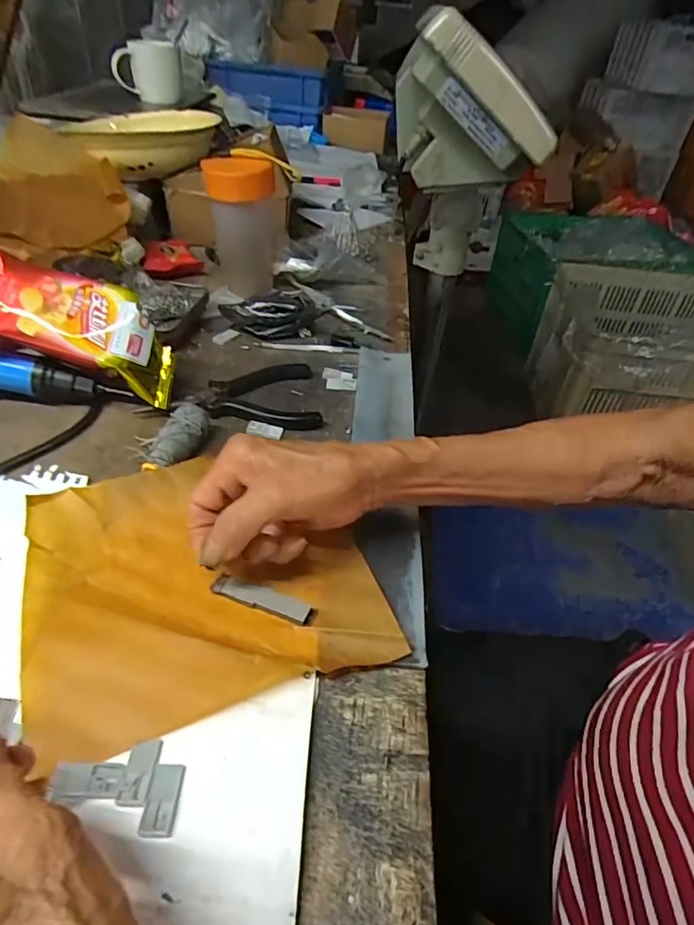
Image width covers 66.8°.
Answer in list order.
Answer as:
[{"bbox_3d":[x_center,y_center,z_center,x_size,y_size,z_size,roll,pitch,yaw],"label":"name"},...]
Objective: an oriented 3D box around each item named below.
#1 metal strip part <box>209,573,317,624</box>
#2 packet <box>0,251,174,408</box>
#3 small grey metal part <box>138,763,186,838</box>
[{"bbox_3d":[-0.051,0.082,0.316,0.066,0.006,0.013,17,42,12],"label":"metal strip part"},{"bbox_3d":[-0.209,-0.105,0.417,0.151,0.033,0.076,19,78,-9],"label":"packet"},{"bbox_3d":[-0.081,0.148,0.233,0.014,0.004,0.028,3,41,-3],"label":"small grey metal part"}]

